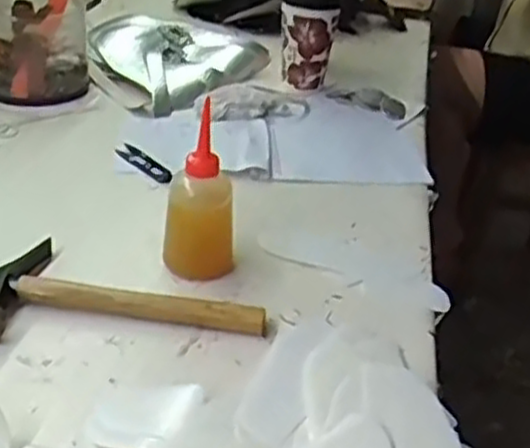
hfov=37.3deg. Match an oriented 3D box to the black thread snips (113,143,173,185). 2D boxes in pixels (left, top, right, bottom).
[{"bbox_3d":[-0.138,-0.070,0.907,0.024,0.004,0.103,-35,46,-24],"label":"black thread snips"}]

